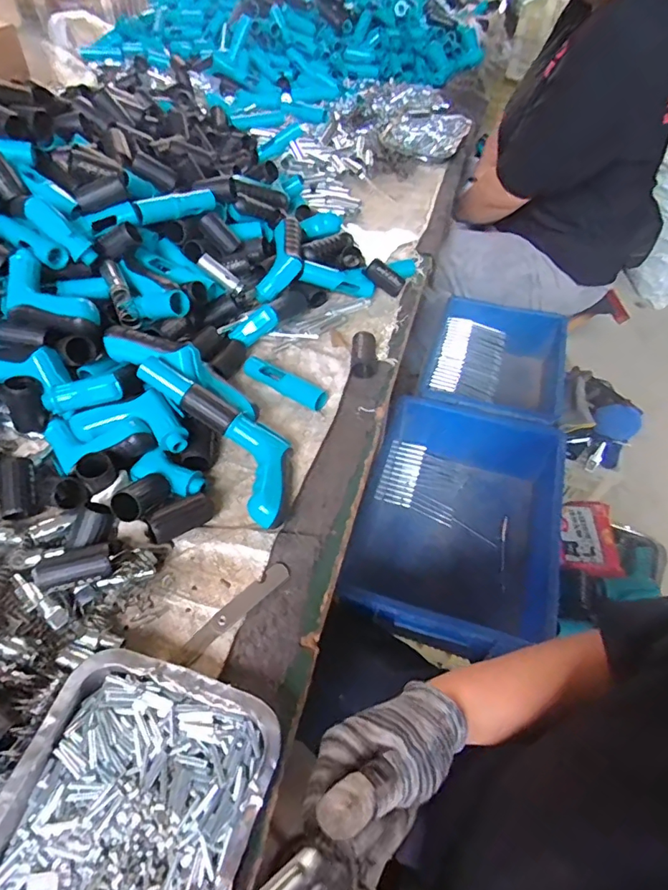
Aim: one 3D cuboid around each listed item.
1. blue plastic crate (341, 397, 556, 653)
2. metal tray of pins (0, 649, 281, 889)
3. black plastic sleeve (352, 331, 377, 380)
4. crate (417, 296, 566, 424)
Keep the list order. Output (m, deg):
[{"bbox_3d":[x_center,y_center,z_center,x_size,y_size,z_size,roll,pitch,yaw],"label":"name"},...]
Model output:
[{"bbox_3d":[0.220,0.125,0.799,0.333,0.159,0.431,14,53,7],"label":"blue plastic crate"},{"bbox_3d":[-0.161,0.300,0.339,0.179,0.040,0.256,16,53,9],"label":"metal tray of pins"},{"bbox_3d":[0.042,-0.126,0.666,0.035,0.030,0.066,3,52,-1],"label":"black plastic sleeve"},{"bbox_3d":[0.340,-0.134,1.052,0.279,0.196,0.336,18,54,10],"label":"crate"}]

